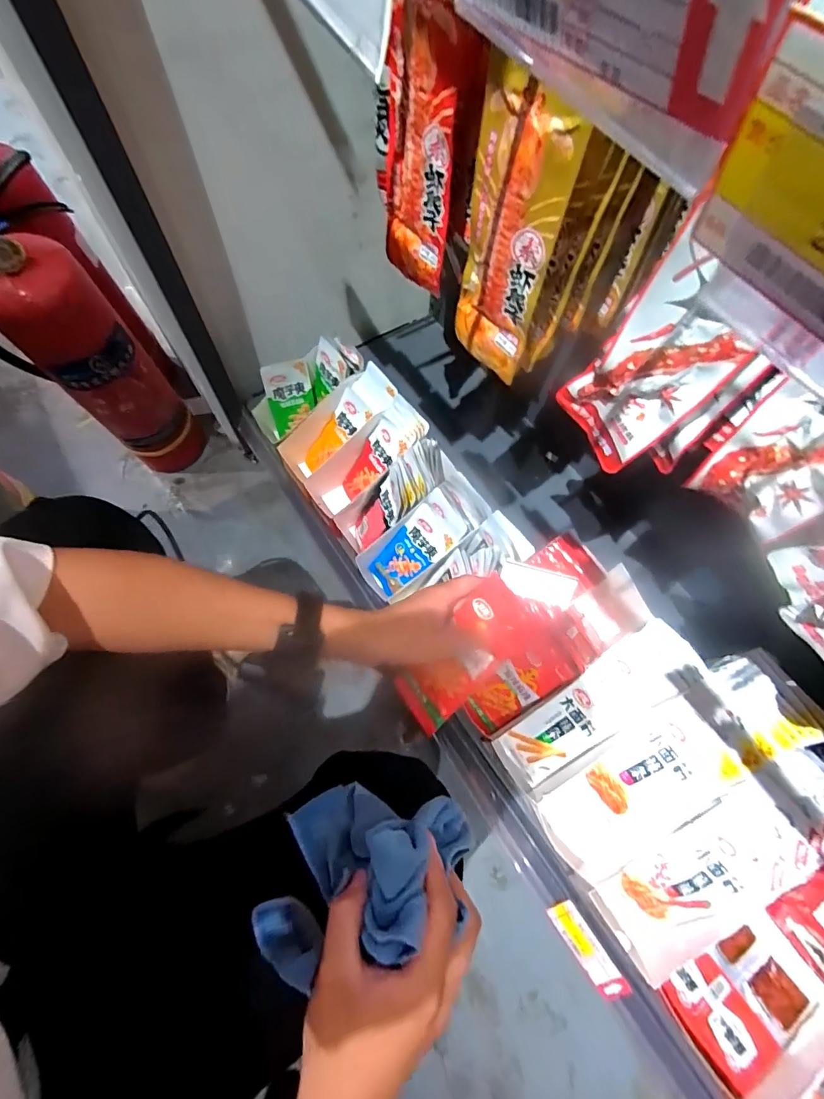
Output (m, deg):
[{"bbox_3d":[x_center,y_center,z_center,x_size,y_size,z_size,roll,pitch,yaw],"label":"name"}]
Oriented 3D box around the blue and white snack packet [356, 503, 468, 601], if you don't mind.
[{"bbox_3d":[-0.005,0.002,0.637,0.071,0.173,0.014,55,35,6],"label":"blue and white snack packet"}]

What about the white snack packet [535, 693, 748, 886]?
[{"bbox_3d":[0.256,0.276,0.544,0.106,0.055,0.248,44,110,15],"label":"white snack packet"}]

